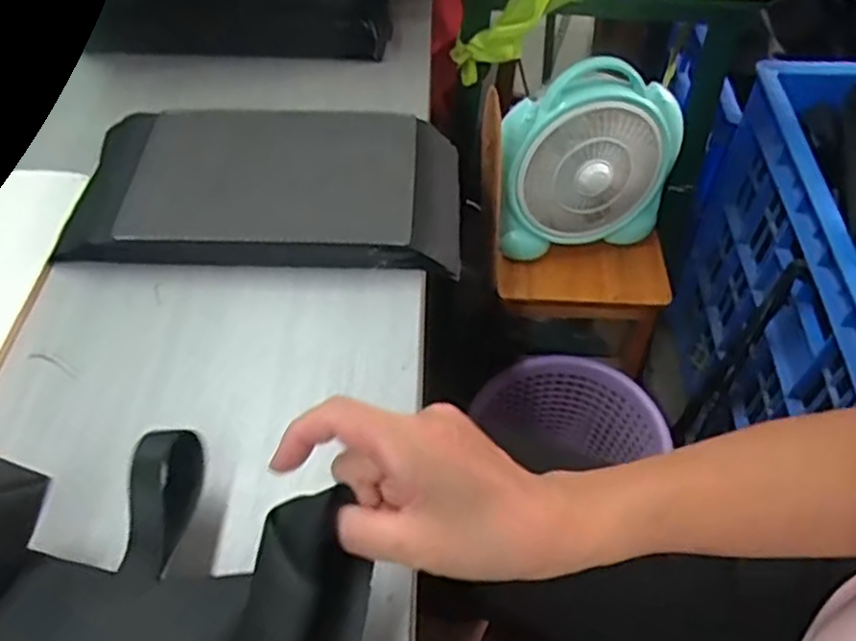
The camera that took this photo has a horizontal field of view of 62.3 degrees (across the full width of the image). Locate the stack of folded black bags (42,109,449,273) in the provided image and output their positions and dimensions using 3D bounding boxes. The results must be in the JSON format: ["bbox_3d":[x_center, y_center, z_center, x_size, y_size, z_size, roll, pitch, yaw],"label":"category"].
[{"bbox_3d":[-0.125,-0.109,0.559,0.301,0.048,0.153,1,52,1],"label":"stack of folded black bags"}]

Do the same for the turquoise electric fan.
[{"bbox_3d":[0.194,-0.199,0.875,0.229,0.241,0.090,-7,40,-6],"label":"turquoise electric fan"}]

